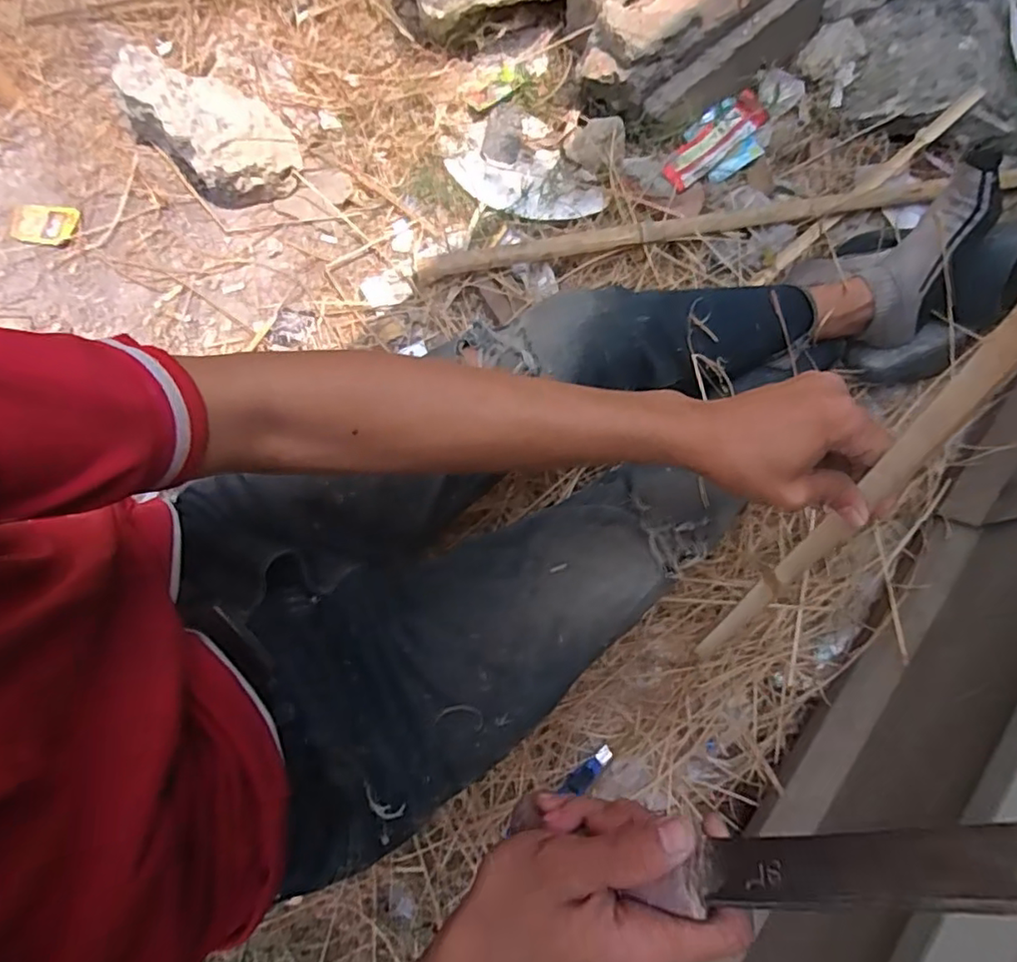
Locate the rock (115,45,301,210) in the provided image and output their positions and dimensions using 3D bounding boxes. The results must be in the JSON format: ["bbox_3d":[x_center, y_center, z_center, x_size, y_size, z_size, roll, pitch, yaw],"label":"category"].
[{"bbox_3d":[-0.473,-0.568,0.961,0.277,0.121,0.166,41,80,9],"label":"rock"}]

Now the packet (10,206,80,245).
[{"bbox_3d":[-0.758,-0.417,0.978,0.109,0.007,0.058,3,99,-1],"label":"packet"}]

